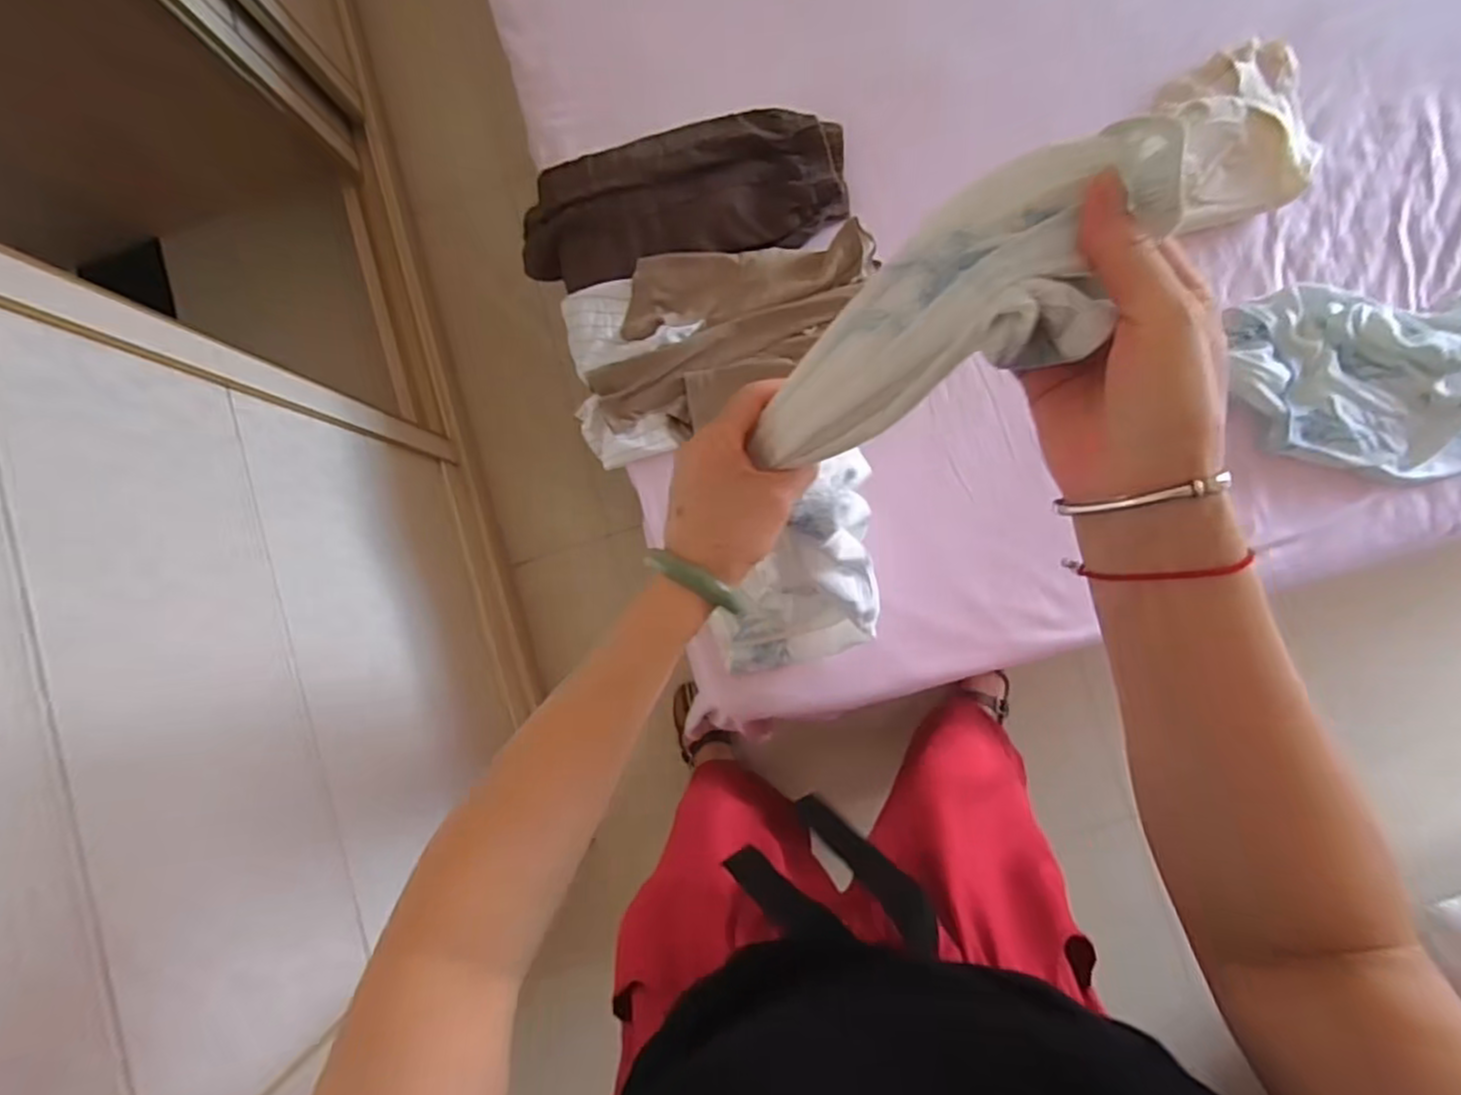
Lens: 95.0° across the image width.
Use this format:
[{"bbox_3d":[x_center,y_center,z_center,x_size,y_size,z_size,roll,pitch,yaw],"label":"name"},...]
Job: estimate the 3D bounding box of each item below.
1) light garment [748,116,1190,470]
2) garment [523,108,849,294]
[{"bbox_3d":[0.089,-0.101,0.302,0.205,0.044,0.084,-32,84,37],"label":"light garment"},{"bbox_3d":[-0.075,-0.459,0.897,0.449,0.076,0.179,-9,86,5],"label":"garment"}]

